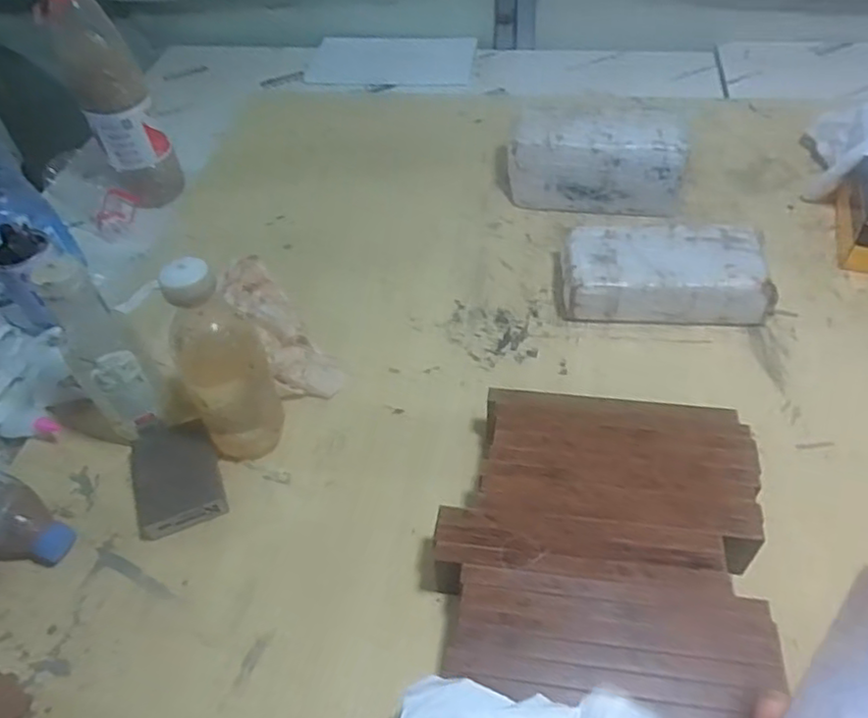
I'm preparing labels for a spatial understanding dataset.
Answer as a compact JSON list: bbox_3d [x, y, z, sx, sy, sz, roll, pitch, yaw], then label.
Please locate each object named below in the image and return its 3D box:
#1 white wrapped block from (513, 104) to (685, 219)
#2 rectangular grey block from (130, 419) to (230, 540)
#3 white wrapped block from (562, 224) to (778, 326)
[{"bbox_3d":[0.203,-0.250,0.846,0.219,0.106,0.098,5,50,10],"label":"white wrapped block"},{"bbox_3d":[-0.240,0.111,0.625,0.080,0.020,0.105,-19,50,-11],"label":"rectangular grey block"},{"bbox_3d":[0.248,-0.091,0.734,0.214,0.064,0.109,4,49,9],"label":"white wrapped block"}]

